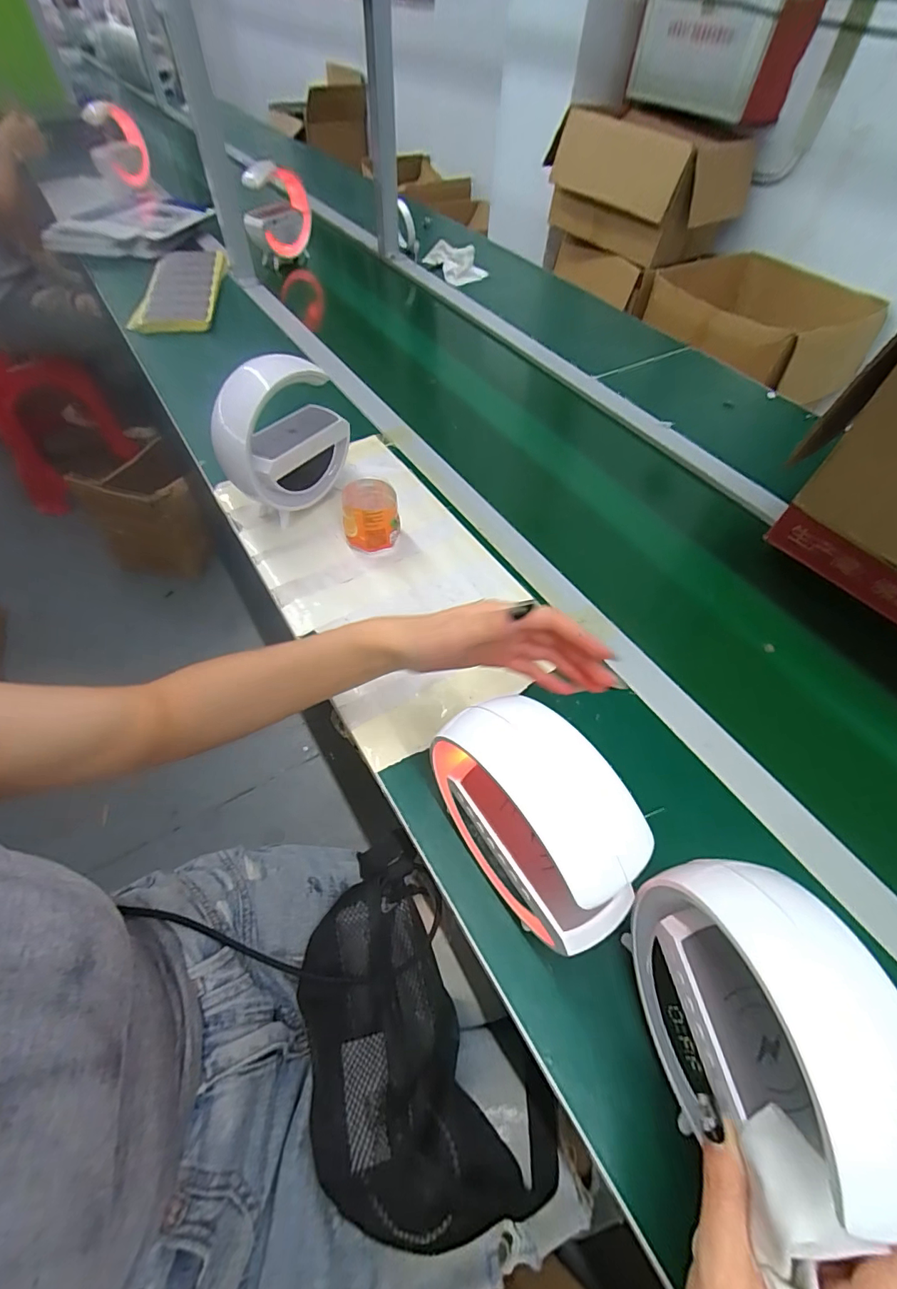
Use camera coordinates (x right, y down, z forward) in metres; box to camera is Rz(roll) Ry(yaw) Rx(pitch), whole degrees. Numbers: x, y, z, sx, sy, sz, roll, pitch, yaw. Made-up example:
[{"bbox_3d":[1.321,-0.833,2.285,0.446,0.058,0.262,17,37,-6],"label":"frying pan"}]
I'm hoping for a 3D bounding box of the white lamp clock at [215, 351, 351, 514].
[{"bbox_3d":[-0.192,-0.232,0.547,0.092,0.158,0.140,35,60,20],"label":"white lamp clock"}]

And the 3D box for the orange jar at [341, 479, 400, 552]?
[{"bbox_3d":[-0.088,-0.144,0.548,0.061,0.062,0.066,1,54,-2],"label":"orange jar"}]

